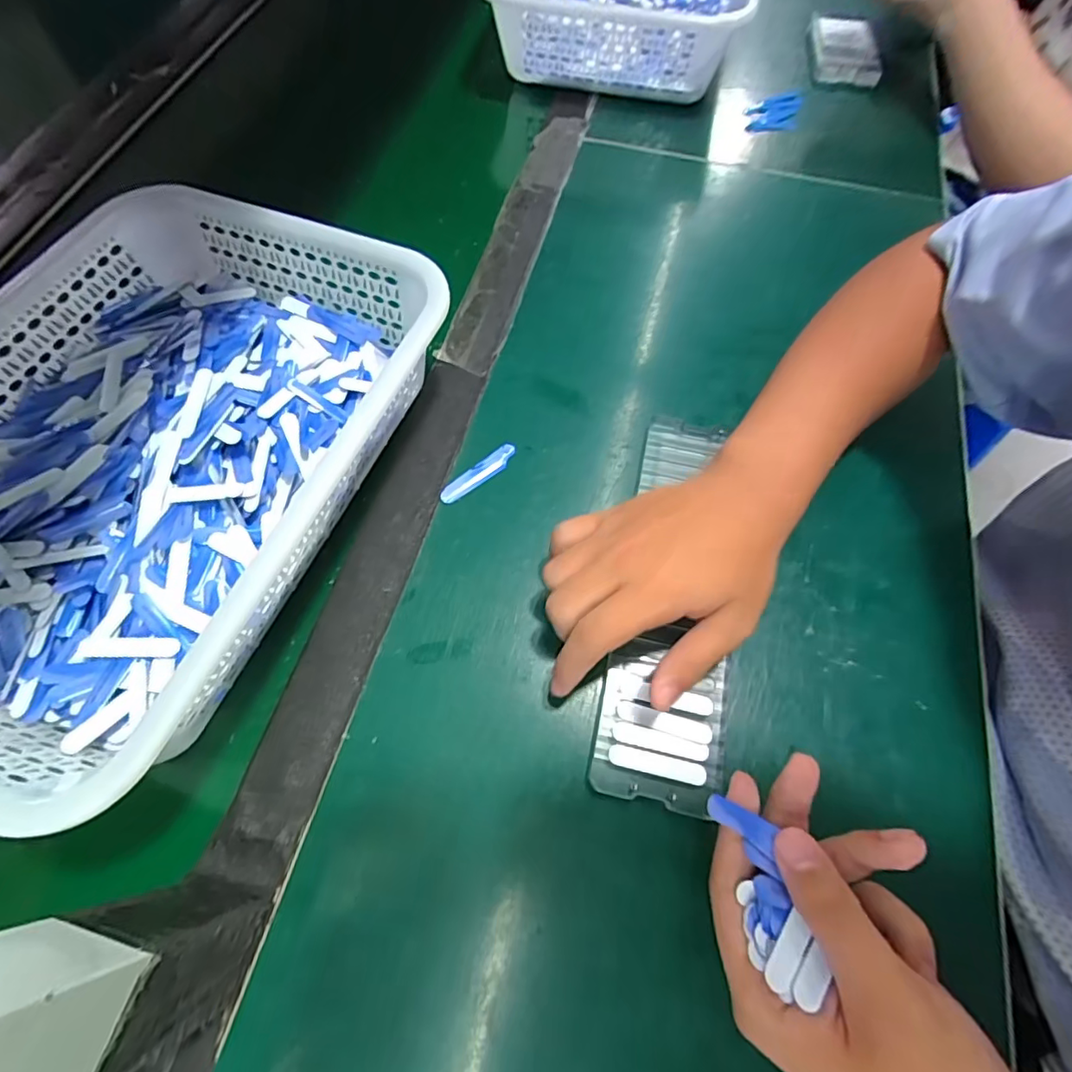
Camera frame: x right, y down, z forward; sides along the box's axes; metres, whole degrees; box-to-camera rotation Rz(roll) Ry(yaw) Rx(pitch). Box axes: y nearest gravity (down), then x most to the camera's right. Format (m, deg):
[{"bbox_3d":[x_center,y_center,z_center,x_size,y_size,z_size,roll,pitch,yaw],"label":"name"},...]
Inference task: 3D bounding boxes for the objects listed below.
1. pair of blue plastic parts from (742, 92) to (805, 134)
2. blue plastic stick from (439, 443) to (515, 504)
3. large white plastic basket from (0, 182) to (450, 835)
[{"bbox_3d":[0.254,-0.445,0.562,0.067,0.018,0.039,-15,66,-6],"label":"pair of blue plastic parts"},{"bbox_3d":[-0.039,-0.043,0.367,0.062,0.004,0.014,-40,72,-15],"label":"blue plastic stick"},{"bbox_3d":[-0.233,-0.051,0.330,0.251,0.082,0.354,22,68,10],"label":"large white plastic basket"}]

